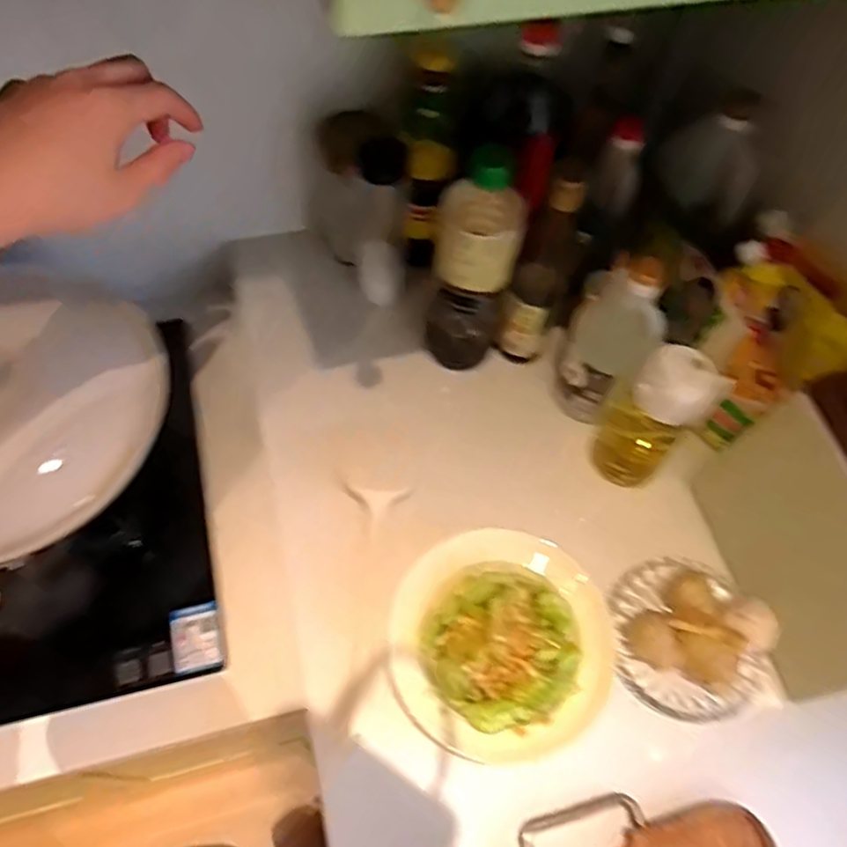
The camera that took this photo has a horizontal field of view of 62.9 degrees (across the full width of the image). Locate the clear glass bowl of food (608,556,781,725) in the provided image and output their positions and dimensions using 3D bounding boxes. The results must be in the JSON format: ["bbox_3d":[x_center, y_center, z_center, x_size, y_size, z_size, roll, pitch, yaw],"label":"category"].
[{"bbox_3d":[0.248,0.192,0.640,0.138,0.068,0.148,2,62,-3],"label":"clear glass bowl of food"}]

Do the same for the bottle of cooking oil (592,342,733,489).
[{"bbox_3d":[0.227,-0.008,0.676,0.077,0.181,0.083,2,62,-3],"label":"bottle of cooking oil"}]

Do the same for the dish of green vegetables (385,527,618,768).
[{"bbox_3d":[0.069,0.193,0.616,0.192,0.052,0.187,2,62,-3],"label":"dish of green vegetables"}]

